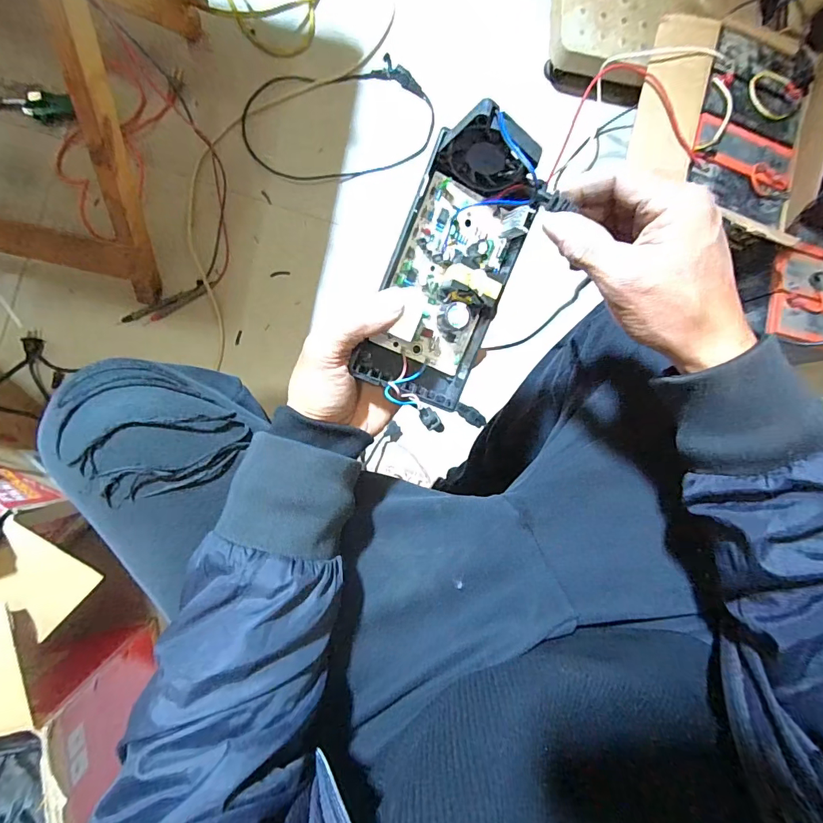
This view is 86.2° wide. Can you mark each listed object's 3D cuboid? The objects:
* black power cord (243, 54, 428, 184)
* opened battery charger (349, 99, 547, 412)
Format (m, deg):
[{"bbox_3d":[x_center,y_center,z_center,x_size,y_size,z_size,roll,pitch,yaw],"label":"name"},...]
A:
[{"bbox_3d":[-0.135,-0.546,0.825,0.353,0.030,0.212,-13,90,-9],"label":"black power cord"},{"bbox_3d":[0.027,-0.093,0.296,0.081,0.048,0.188,18,102,-8],"label":"opened battery charger"}]

